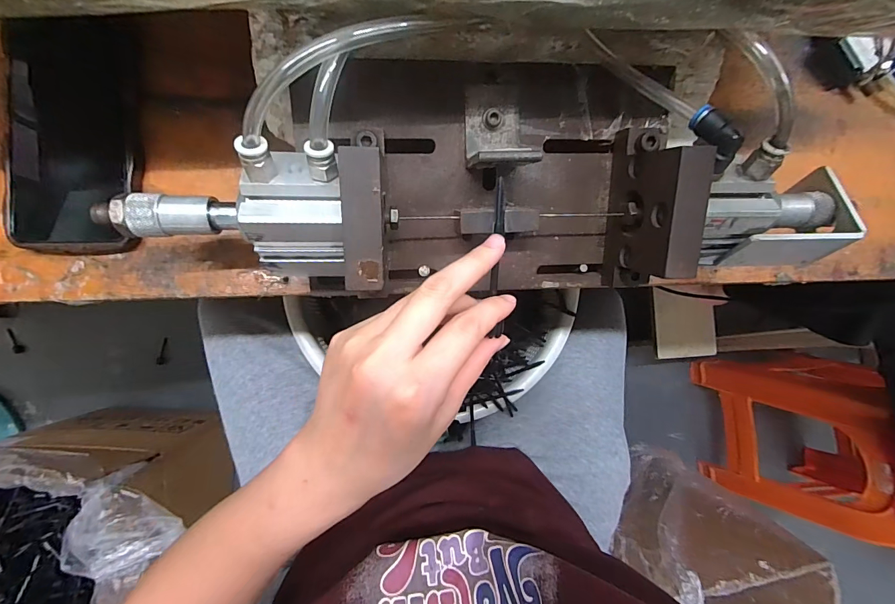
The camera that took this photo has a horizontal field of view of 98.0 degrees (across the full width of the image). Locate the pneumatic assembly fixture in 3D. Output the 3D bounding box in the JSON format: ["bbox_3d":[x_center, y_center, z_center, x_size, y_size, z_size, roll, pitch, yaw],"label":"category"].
[{"bbox_3d":[0.037,-0.082,0.253,0.432,0.112,0.151,1,87,-6],"label":"pneumatic assembly fixture"}]

